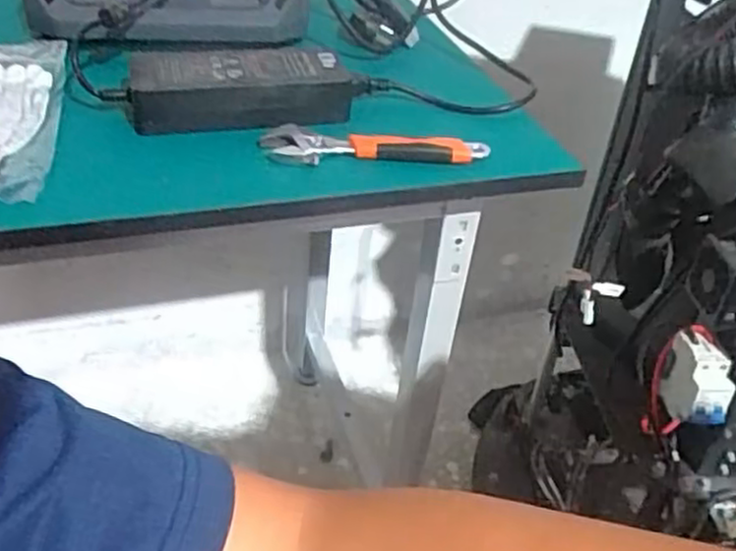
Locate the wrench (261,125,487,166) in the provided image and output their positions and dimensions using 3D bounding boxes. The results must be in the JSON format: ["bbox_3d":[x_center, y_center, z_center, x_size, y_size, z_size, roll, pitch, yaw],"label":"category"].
[{"bbox_3d":[0.005,-0.106,0.615,0.186,0.017,0.047,3,37,-2],"label":"wrench"}]

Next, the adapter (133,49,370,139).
[{"bbox_3d":[-0.101,-0.165,0.649,0.203,0.041,0.092,-3,38,-10],"label":"adapter"}]

